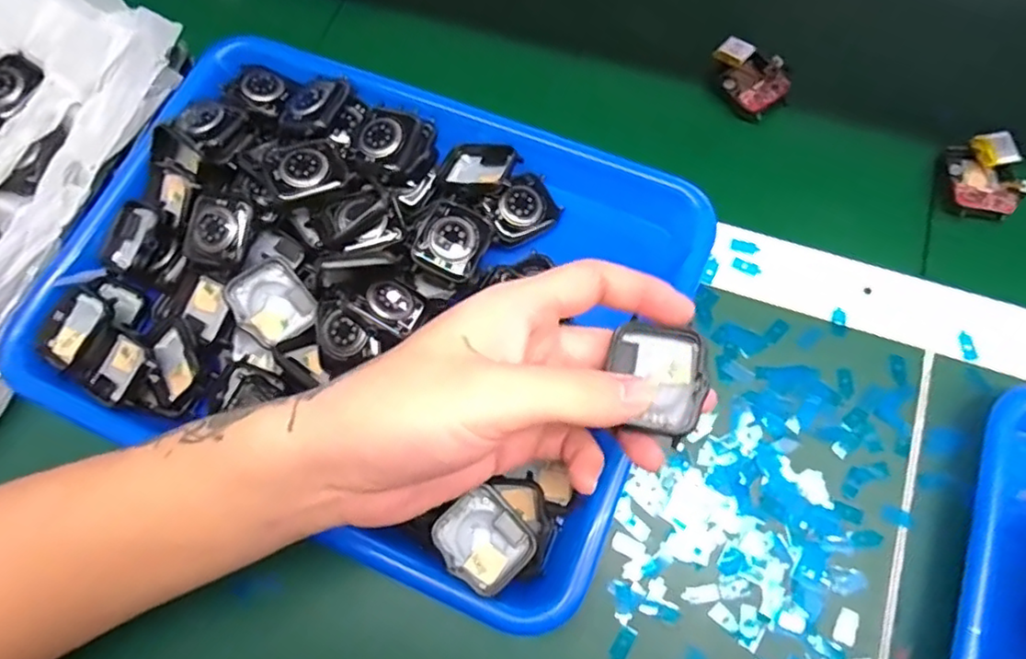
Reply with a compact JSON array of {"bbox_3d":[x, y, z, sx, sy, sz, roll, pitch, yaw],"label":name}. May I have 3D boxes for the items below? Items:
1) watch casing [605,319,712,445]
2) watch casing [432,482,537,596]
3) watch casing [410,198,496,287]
[{"bbox_3d":[0.057,0.020,0.238,0.035,0.013,0.044,9,73,4],"label":"watch casing"},{"bbox_3d":[-0.013,0.098,0.282,0.038,0.012,0.042,-40,74,-10],"label":"watch casing"},{"bbox_3d":[-0.033,-0.049,0.331,0.035,0.014,0.042,26,75,11],"label":"watch casing"}]

